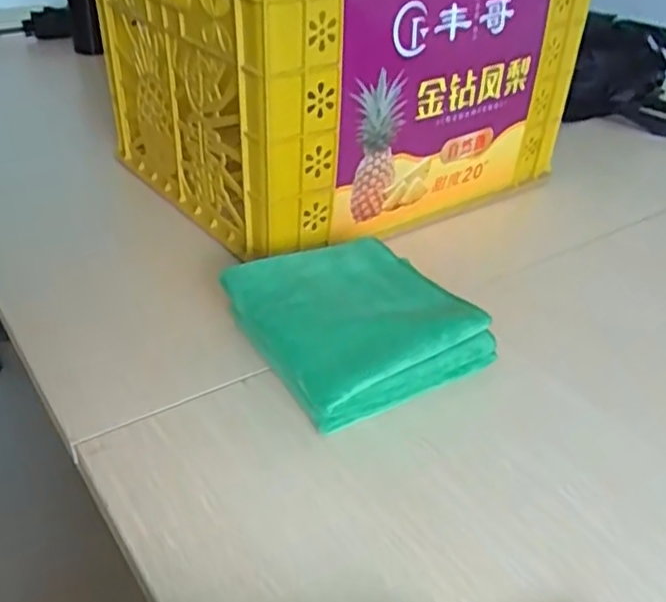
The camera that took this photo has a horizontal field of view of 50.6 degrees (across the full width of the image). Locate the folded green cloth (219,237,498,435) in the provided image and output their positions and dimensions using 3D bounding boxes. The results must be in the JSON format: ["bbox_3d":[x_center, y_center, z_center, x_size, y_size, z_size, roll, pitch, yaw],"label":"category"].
[{"bbox_3d":[0.015,0.018,0.586,0.175,0.061,0.167,-18,38,-26],"label":"folded green cloth"}]

